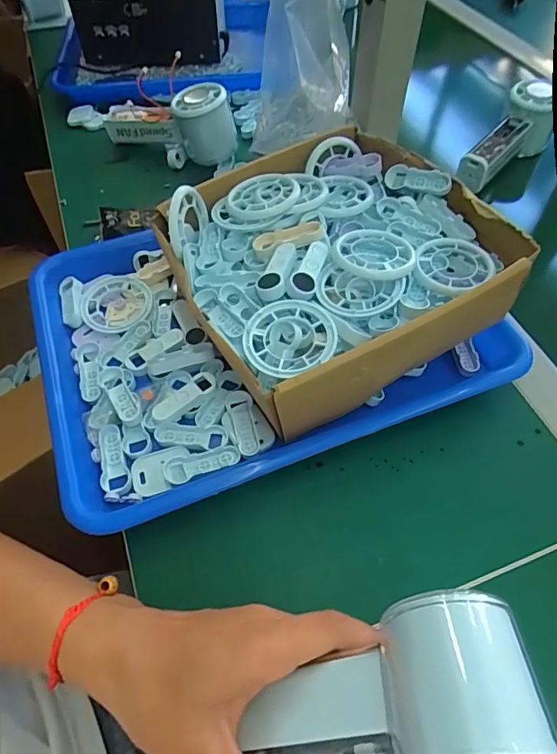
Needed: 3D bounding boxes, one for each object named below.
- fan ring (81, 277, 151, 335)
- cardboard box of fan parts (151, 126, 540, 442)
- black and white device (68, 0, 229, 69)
[{"bbox_3d":[-0.136,-0.062,0.400,0.059,0.009,0.056,0,55,0],"label":"fan ring"},{"bbox_3d":[0.040,-0.077,0.357,0.208,0.089,0.206,-24,58,-16],"label":"cardboard box of fan parts"},{"bbox_3d":[-0.170,-0.498,0.616,0.195,0.150,0.111,-7,55,-5],"label":"black and white device"}]

